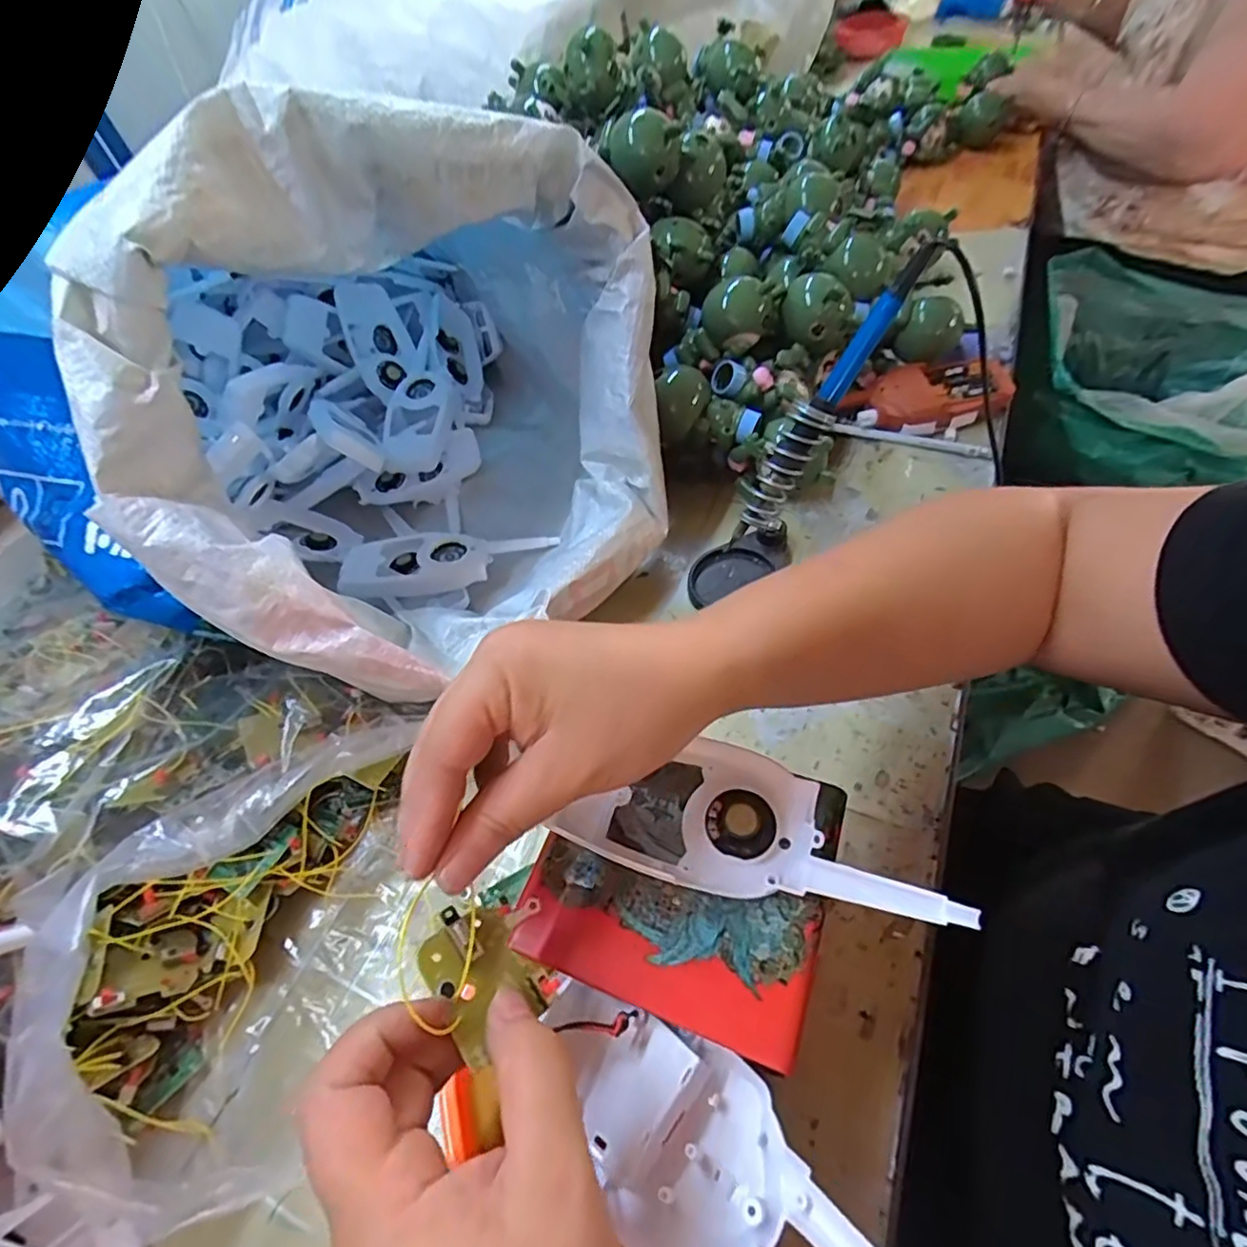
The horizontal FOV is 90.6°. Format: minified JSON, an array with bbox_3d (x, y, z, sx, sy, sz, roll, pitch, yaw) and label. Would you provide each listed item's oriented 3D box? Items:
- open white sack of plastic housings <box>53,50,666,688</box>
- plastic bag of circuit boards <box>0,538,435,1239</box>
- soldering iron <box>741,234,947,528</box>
[{"bbox_3d":[-0.177,-0.183,0.437,0.328,0.288,0.419,-38,56,-19],"label":"open white sack of plastic housings"},{"bbox_3d":[-0.290,0.104,0.347,0.345,0.102,0.225,14,57,20],"label":"plastic bag of circuit boards"},{"bbox_3d":[0.126,-0.140,0.382,0.020,0.184,0.022,-5,46,-41],"label":"soldering iron"}]

